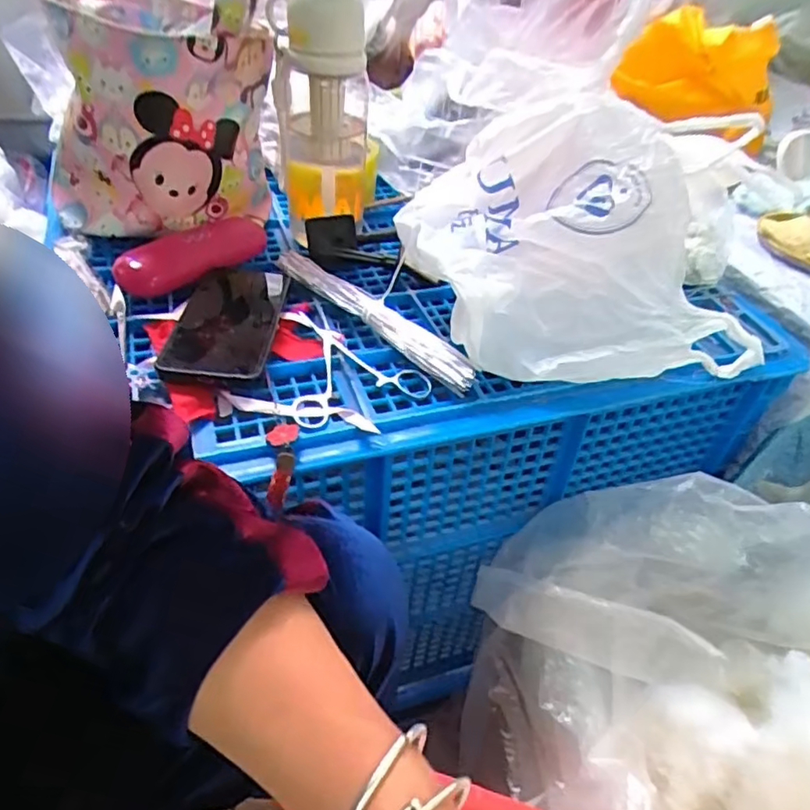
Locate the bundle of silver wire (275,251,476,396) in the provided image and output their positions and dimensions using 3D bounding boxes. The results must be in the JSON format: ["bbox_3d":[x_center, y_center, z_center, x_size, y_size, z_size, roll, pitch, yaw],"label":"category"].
[{"bbox_3d":[-0.036,-0.084,0.552,0.021,0.030,0.254,-31,54,-32],"label":"bundle of silver wire"}]

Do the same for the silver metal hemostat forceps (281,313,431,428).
[{"bbox_3d":[-0.042,-0.038,0.512,0.109,0.011,0.139,-6,44,-12],"label":"silver metal hemostat forceps"}]

